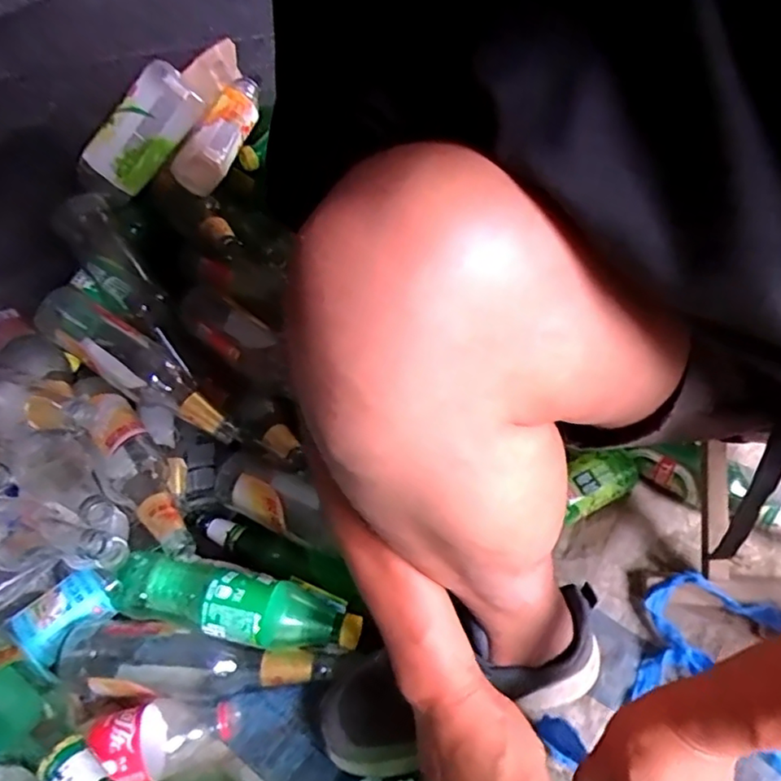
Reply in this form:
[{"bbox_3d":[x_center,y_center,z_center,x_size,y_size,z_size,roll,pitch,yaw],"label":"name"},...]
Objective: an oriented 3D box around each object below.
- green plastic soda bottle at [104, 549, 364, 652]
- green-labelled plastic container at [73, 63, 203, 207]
[{"bbox_3d":[-0.152,0.201,0.568,0.250,0.075,0.076,7,45,11],"label":"green plastic soda bottle"},{"bbox_3d":[-0.300,-0.301,0.701,0.181,0.076,0.067,-47,49,11],"label":"green-labelled plastic container"}]

